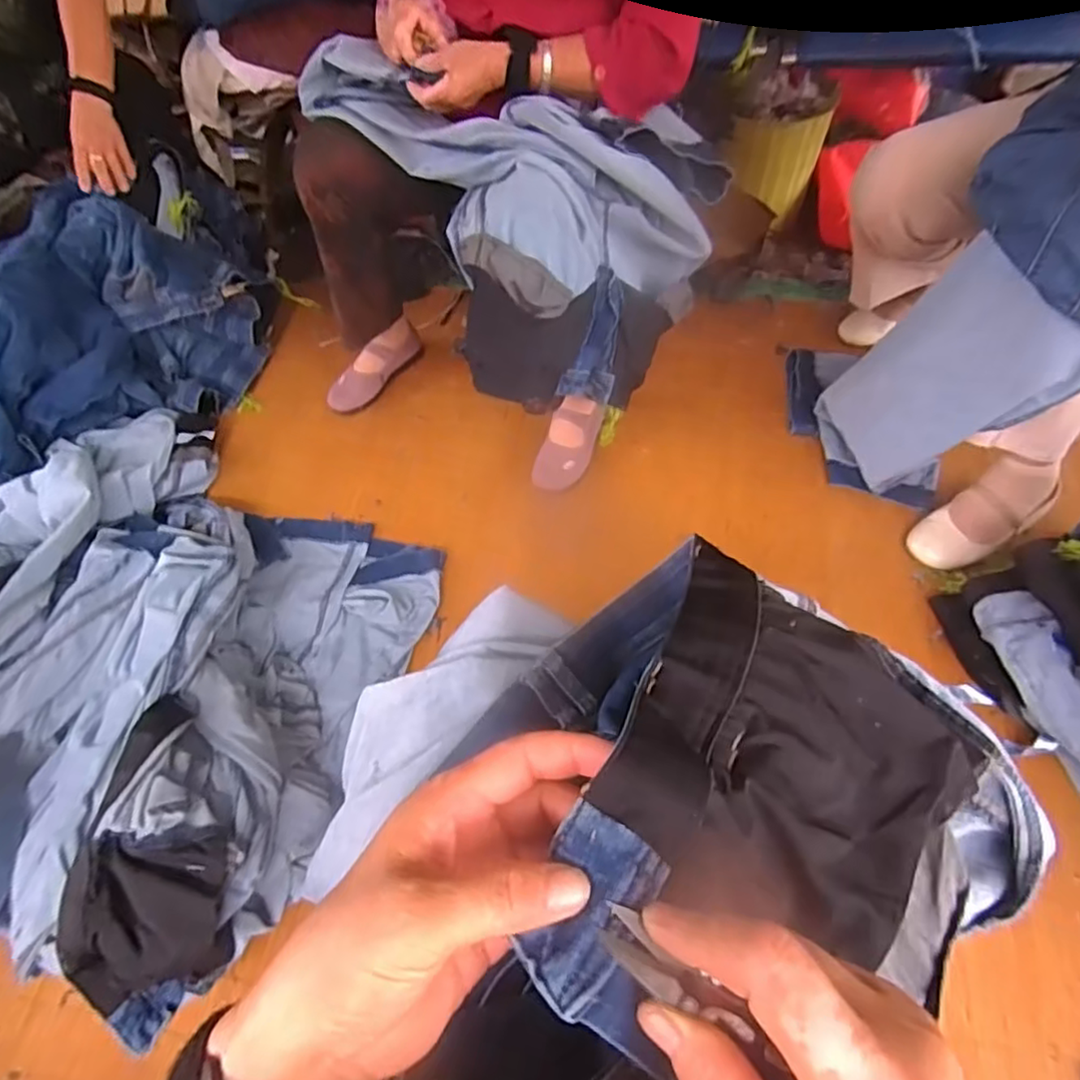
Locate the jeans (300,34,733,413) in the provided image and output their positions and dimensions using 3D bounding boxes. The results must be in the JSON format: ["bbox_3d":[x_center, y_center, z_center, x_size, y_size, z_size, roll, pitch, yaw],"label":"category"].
[{"bbox_3d":[-0.055,-0.477,0.949,0.537,0.315,0.409,38,68,25],"label":"jeans"}]

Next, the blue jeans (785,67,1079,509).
[{"bbox_3d":[0.604,-0.297,0.847,0.279,0.669,0.265,34,64,0],"label":"blue jeans"}]

